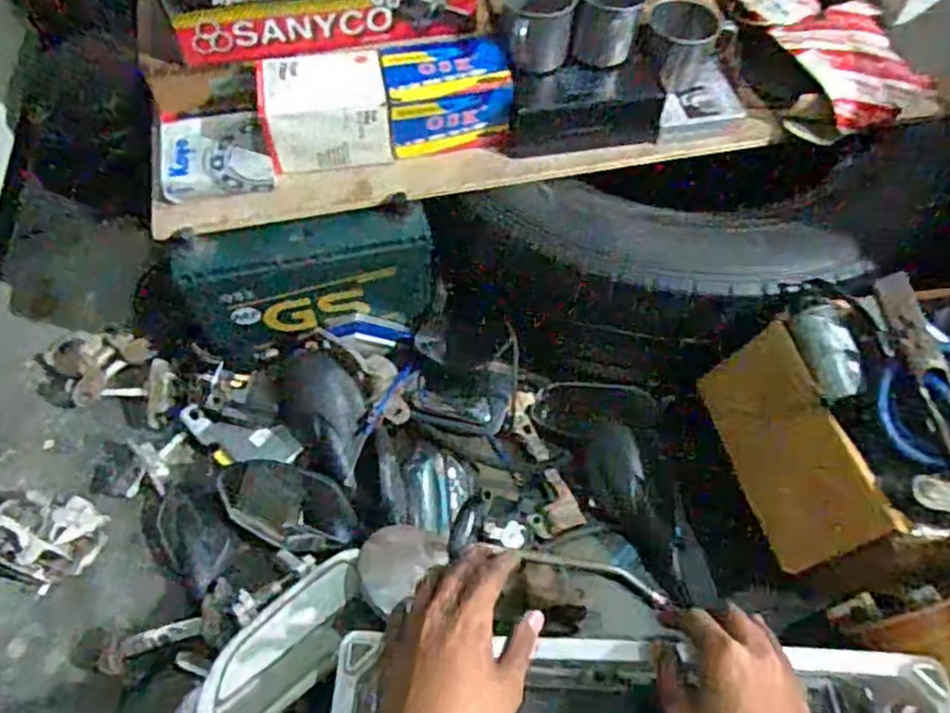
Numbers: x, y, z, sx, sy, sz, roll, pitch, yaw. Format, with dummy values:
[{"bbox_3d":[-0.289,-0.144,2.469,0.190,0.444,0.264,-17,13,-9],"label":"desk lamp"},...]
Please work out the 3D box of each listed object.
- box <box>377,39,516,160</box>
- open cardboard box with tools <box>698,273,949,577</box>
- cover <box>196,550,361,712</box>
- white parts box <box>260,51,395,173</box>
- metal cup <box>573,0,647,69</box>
[{"bbox_3d":[-0.025,-0.242,0.646,0.111,0.067,0.076,-7,60,-7],"label":"box"},{"bbox_3d":[0.390,0.052,0.594,0.306,0.182,0.214,-9,60,-8],"label":"open cardboard box with tools"},{"bbox_3d":[-0.160,0.249,0.599,0.067,0.034,0.181,30,51,15],"label":"cover"},{"bbox_3d":[-0.136,-0.224,0.626,0.109,0.052,0.077,-9,60,-8],"label":"white parts box"},{"bbox_3d":[0.122,-0.310,0.639,0.061,0.060,0.059,10,59,3],"label":"metal cup"}]

